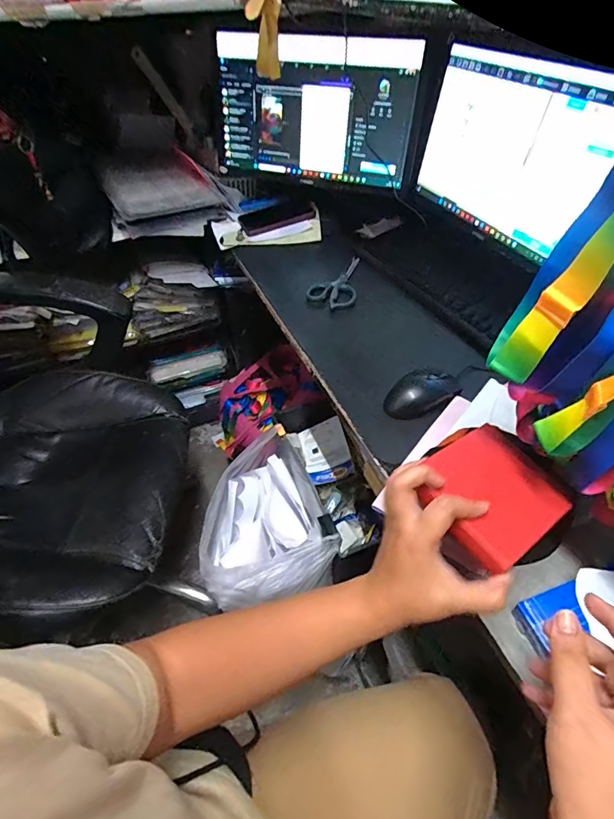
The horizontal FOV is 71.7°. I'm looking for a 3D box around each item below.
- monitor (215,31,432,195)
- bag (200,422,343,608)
[{"bbox_3d":[0.011,-0.599,0.869,0.417,0.234,0.077,16,49,15],"label":"monitor"},{"bbox_3d":[-0.082,0.187,0.712,0.186,0.176,0.261,-15,48,-14],"label":"bag"}]

